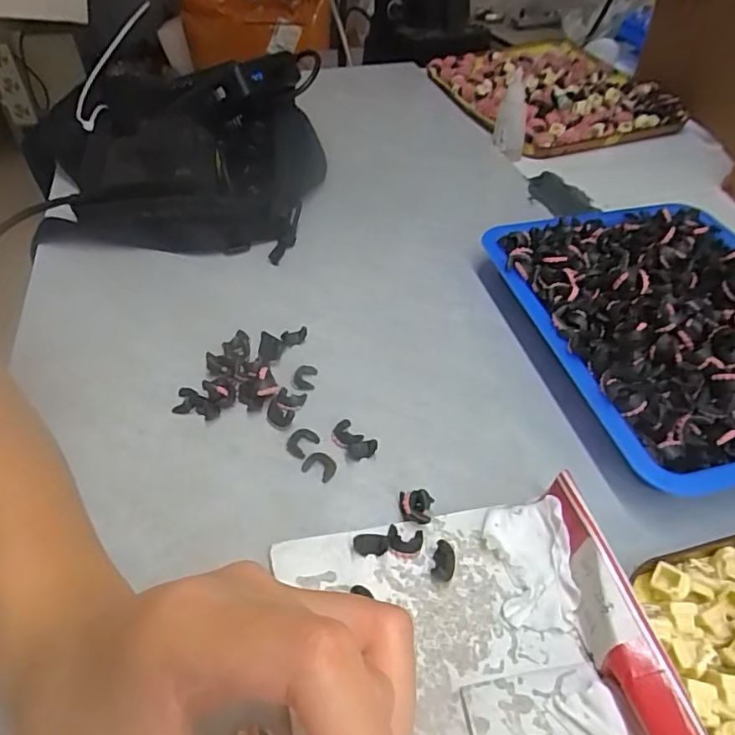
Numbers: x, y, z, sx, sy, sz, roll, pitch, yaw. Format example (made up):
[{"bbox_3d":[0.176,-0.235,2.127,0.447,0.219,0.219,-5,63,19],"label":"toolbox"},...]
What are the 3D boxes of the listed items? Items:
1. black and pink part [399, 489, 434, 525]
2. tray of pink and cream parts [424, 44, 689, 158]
[{"bbox_3d":[0.022,0.066,0.252,0.016,0.012,0.014,10,47,10],"label":"black and pink part"},{"bbox_3d":[0.200,-0.312,0.608,0.197,0.028,0.239,-14,48,-13],"label":"tray of pink and cream parts"}]

